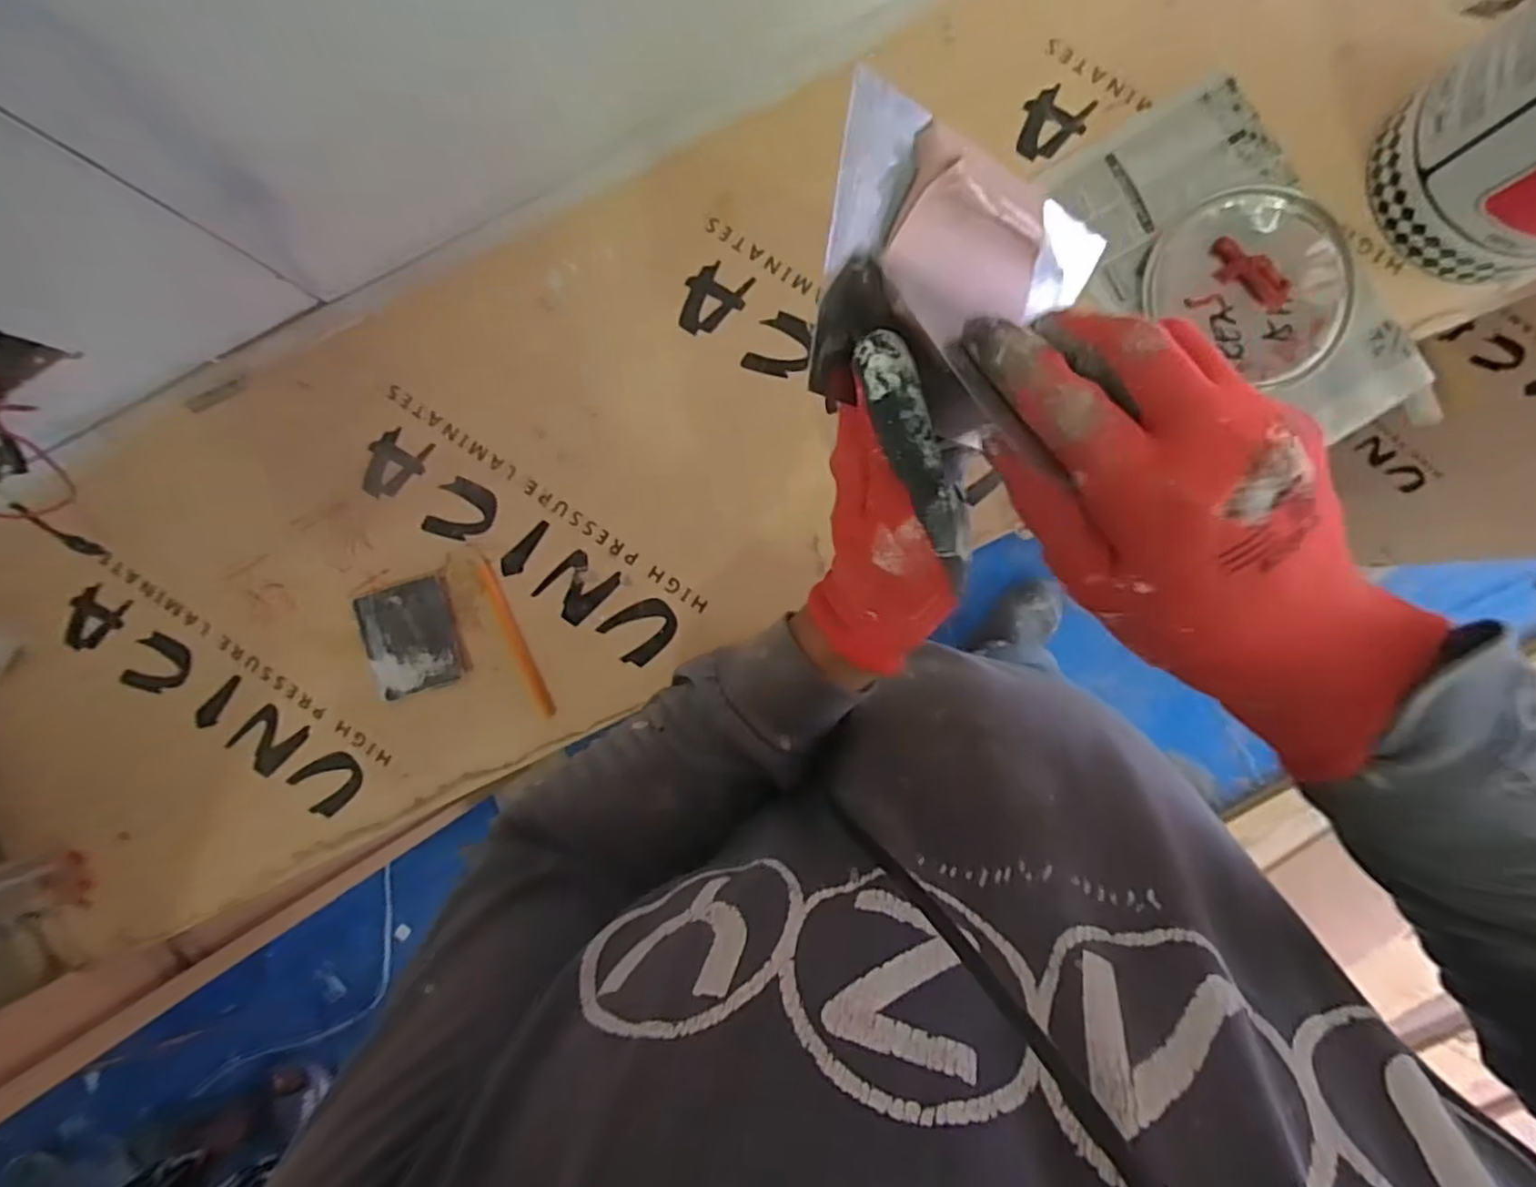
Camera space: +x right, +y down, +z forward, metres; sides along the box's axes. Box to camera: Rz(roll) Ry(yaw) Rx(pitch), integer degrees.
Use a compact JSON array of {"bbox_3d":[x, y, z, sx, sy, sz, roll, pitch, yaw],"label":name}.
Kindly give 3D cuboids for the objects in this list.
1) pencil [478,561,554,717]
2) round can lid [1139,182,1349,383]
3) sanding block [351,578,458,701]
[{"bbox_3d":[-0.210,0.038,0.576,0.012,0.008,0.138,-23,89,3],"label":"pencil"},{"bbox_3d":[0.372,-0.238,0.526,0.137,0.010,0.147,0,91,3],"label":"round can lid"},{"bbox_3d":[-0.295,0.037,0.572,0.069,0.014,0.087,-18,90,3],"label":"sanding block"}]

